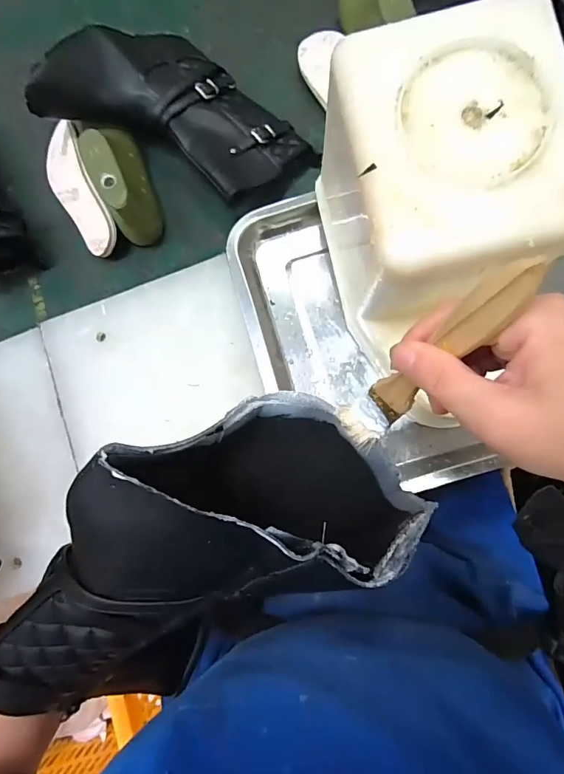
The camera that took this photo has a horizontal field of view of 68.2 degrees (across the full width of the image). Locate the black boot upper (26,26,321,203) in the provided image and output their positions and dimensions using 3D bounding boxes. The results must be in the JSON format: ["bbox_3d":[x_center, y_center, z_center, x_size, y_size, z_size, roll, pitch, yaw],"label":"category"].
[{"bbox_3d":[-0.097,-0.291,0.442,0.265,0.087,0.151,26,85,8],"label":"black boot upper"}]

